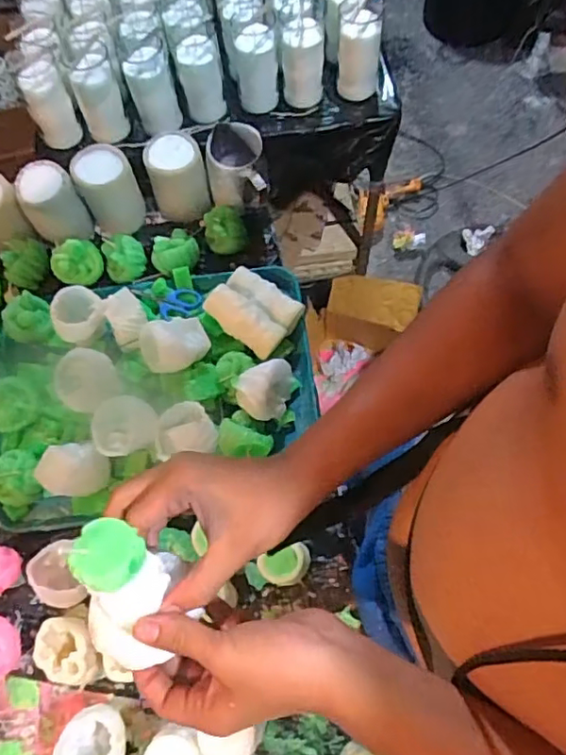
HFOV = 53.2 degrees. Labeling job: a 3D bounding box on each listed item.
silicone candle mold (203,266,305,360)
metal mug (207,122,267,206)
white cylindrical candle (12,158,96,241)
[{"bbox_3d":[-0.039,-0.093,0.787,0.115,0.043,0.108,34,47,2],"label":"silicone candle mold"},{"bbox_3d":[-0.070,-0.321,0.855,0.082,0.086,0.099,-5,69,-1],"label":"metal mug"},{"bbox_3d":[-0.341,-0.262,0.842,0.082,0.101,0.072,-18,70,-5],"label":"white cylindrical candle"}]

